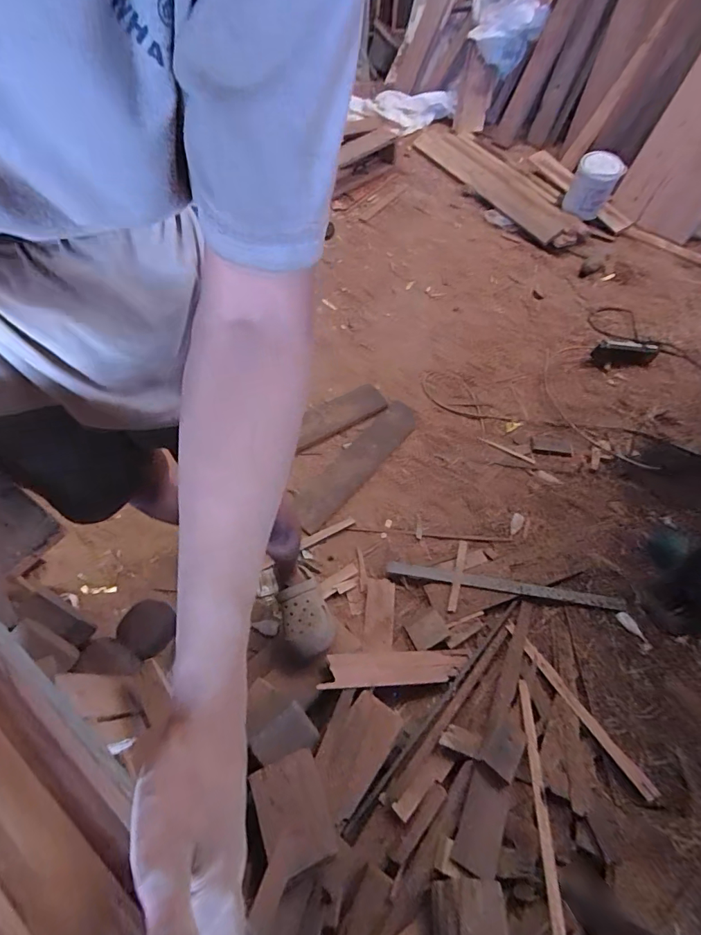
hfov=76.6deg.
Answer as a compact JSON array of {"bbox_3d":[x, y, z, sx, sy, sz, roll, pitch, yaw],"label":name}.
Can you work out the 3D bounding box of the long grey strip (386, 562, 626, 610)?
[{"bbox_3d":[0.420,0.318,1.208,0.638,0.010,0.033,8,58,3],"label":"long grey strip"}]

